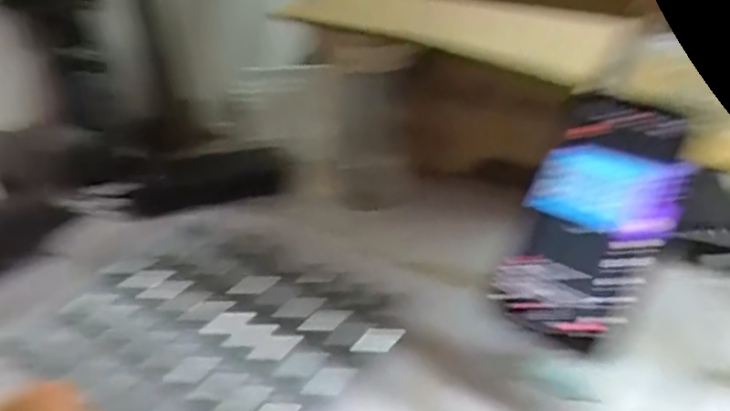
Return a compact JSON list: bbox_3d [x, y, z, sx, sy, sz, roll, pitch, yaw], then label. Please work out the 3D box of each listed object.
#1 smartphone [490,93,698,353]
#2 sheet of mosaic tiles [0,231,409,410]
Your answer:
[{"bbox_3d":[0.153,0.009,0.360,0.086,0.014,0.167,21,84,29],"label":"smartphone"},{"bbox_3d":[-0.109,0.092,0.397,0.239,0.008,0.195,21,40,29],"label":"sheet of mosaic tiles"}]

